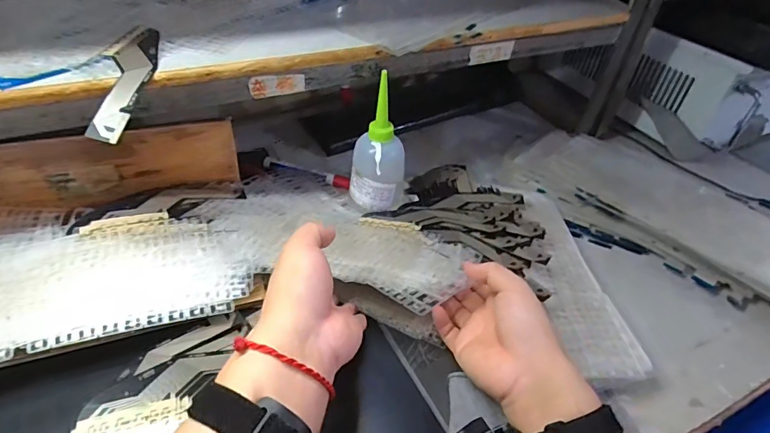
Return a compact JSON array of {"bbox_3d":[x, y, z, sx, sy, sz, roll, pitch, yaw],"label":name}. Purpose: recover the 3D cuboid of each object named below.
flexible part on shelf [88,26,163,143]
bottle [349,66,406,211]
[{"bbox_3d":[-0.205,-0.115,0.368,0.039,0.012,0.139,-1,55,-7],"label":"flexible part on shelf"},{"bbox_3d":[-0.006,-0.070,0.503,0.062,0.150,0.058,7,40,2],"label":"bottle"}]

